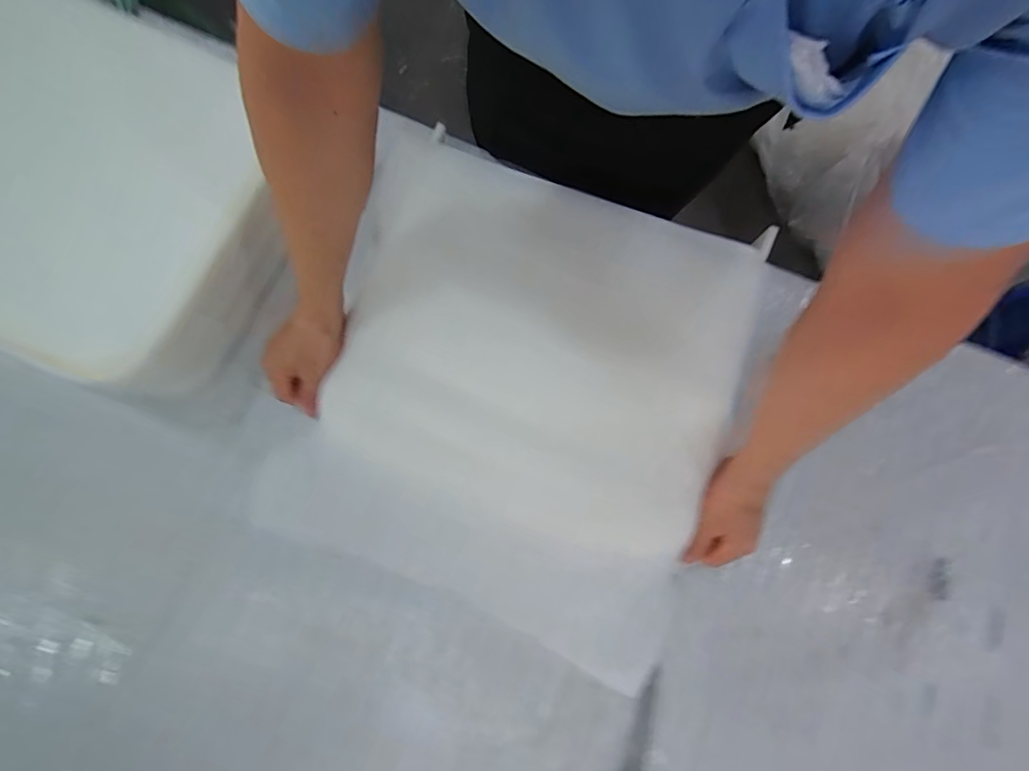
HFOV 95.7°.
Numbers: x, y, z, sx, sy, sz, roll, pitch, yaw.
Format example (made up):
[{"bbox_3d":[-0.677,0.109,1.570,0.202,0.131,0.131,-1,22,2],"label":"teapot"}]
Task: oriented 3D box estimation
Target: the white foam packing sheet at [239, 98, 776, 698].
[{"bbox_3d":[0.001,0.001,0.549,0.477,0.029,0.525,17,85,3],"label":"white foam packing sheet"}]

